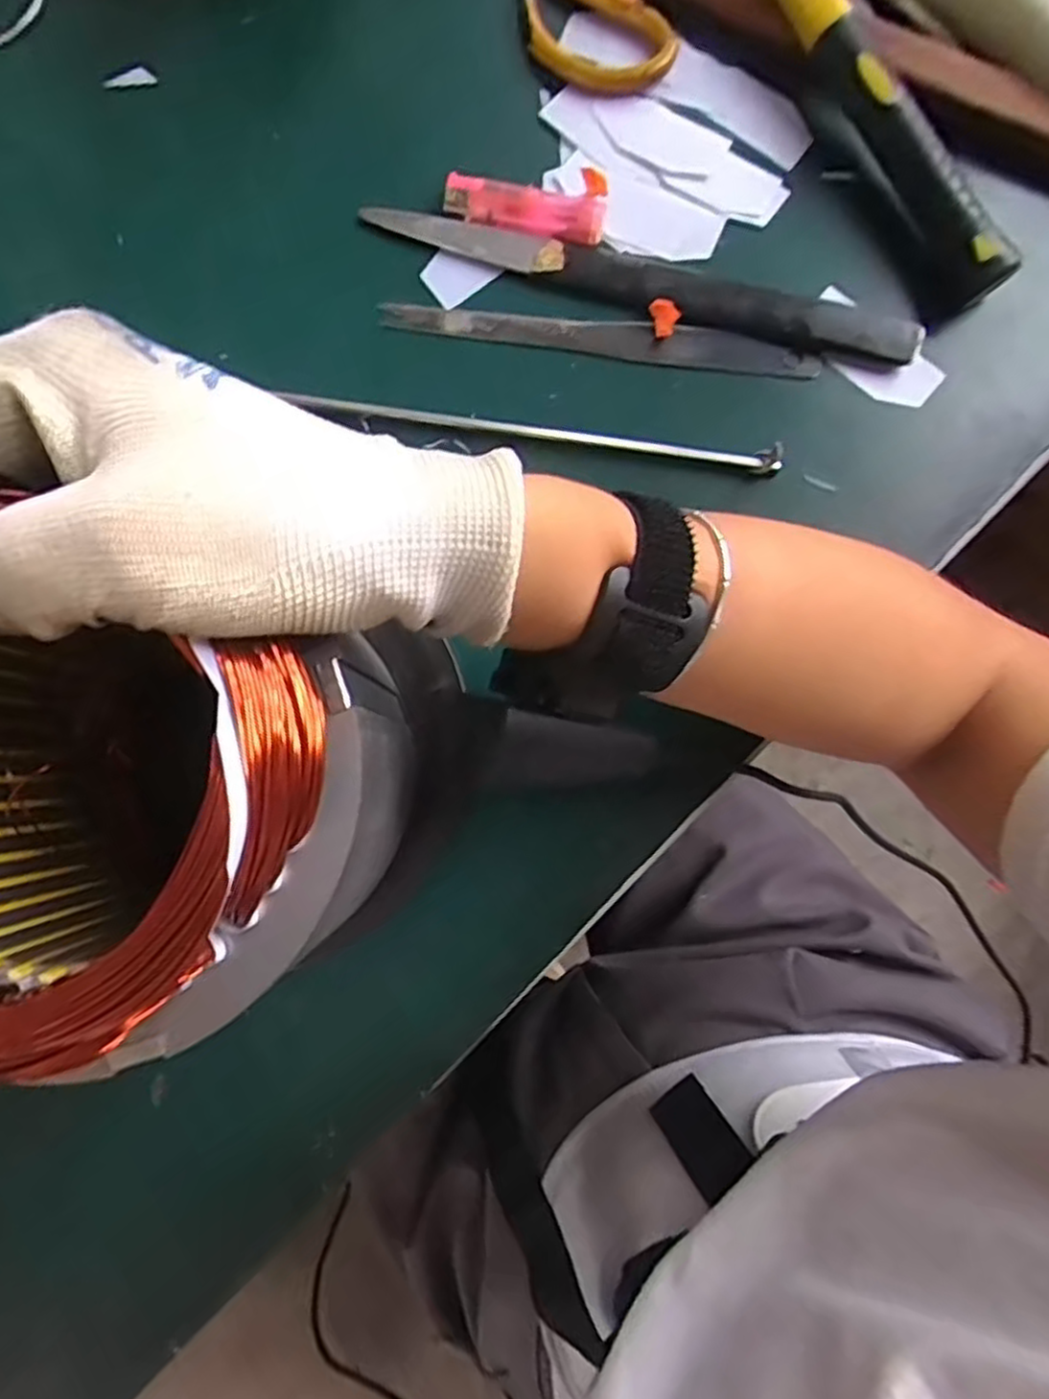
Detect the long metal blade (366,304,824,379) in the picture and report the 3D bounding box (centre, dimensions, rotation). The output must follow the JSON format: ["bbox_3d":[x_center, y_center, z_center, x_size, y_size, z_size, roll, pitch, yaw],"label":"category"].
[{"bbox_3d":[0.035,-0.175,0.352,0.206,0.008,0.022,9,85,2],"label":"long metal blade"}]

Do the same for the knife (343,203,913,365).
[{"bbox_3d":[0.056,-0.202,0.348,0.260,0.012,0.030,14,85,3],"label":"knife"}]

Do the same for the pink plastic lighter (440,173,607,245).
[{"bbox_3d":[0.000,-0.236,0.351,0.076,0.009,0.023,12,85,2],"label":"pink plastic lighter"}]

